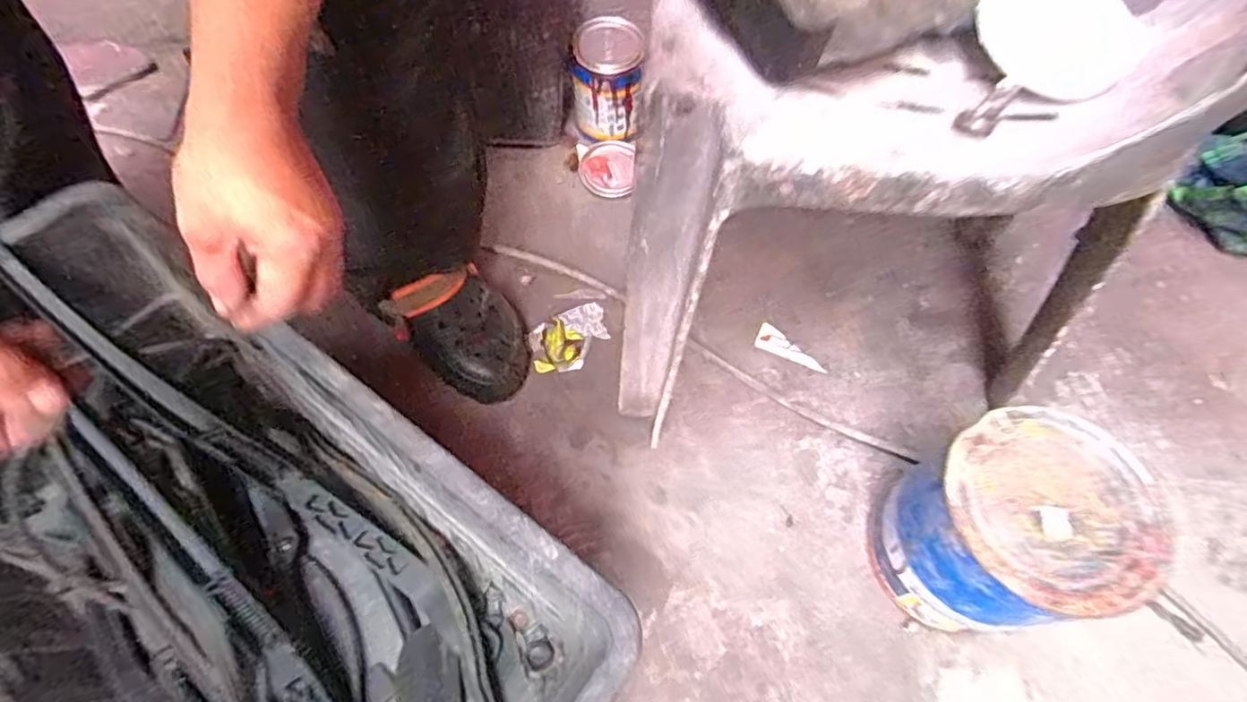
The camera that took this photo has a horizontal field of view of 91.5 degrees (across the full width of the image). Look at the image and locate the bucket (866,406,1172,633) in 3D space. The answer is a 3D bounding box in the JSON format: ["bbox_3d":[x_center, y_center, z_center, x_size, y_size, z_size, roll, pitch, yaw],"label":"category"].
[{"bbox_3d":[0.347,0.175,0.579,0.167,0.201,0.159,2,62,-4],"label":"bucket"}]

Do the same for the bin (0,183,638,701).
[{"bbox_3d":[-0.306,0.187,0.480,0.570,0.257,0.311,35,65,13],"label":"bin"}]

